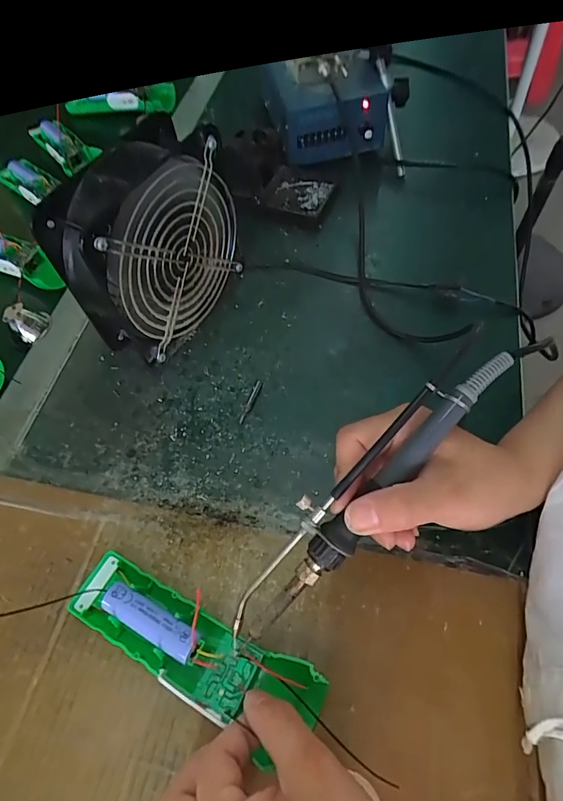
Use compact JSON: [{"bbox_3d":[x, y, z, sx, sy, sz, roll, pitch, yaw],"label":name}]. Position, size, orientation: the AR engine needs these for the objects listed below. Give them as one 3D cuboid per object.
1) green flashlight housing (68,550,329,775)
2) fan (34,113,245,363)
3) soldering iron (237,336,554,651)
[{"bbox_3d":[-0.054,0.140,0.262,0.157,0.023,0.045,19,59,18],"label":"green flashlight housing"},{"bbox_3d":[-0.091,-0.108,0.349,0.054,0.152,0.134,34,68,23],"label":"fan"},{"bbox_3d":[0.052,0.041,0.240,0.220,0.019,0.031,-45,65,0],"label":"soldering iron"}]

